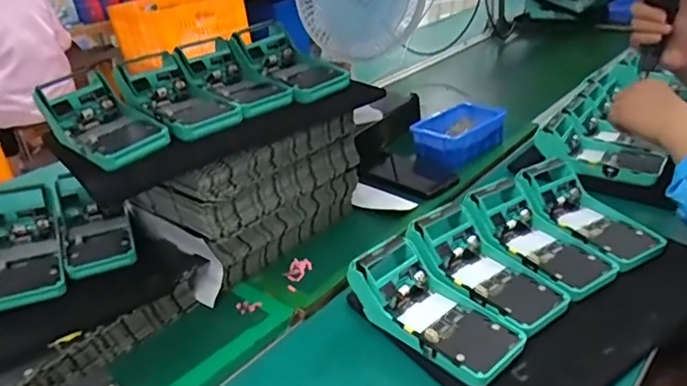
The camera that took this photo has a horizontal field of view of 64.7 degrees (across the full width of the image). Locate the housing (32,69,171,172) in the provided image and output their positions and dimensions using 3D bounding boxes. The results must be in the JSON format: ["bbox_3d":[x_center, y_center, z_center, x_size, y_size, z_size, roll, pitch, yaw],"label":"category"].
[{"bbox_3d":[-0.265,-0.076,0.594,0.085,0.050,0.181,-28,49,-36],"label":"housing"}]

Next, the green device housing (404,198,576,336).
[{"bbox_3d":[0.150,0.071,0.582,0.087,0.058,0.175,-25,31,-33],"label":"green device housing"}]

